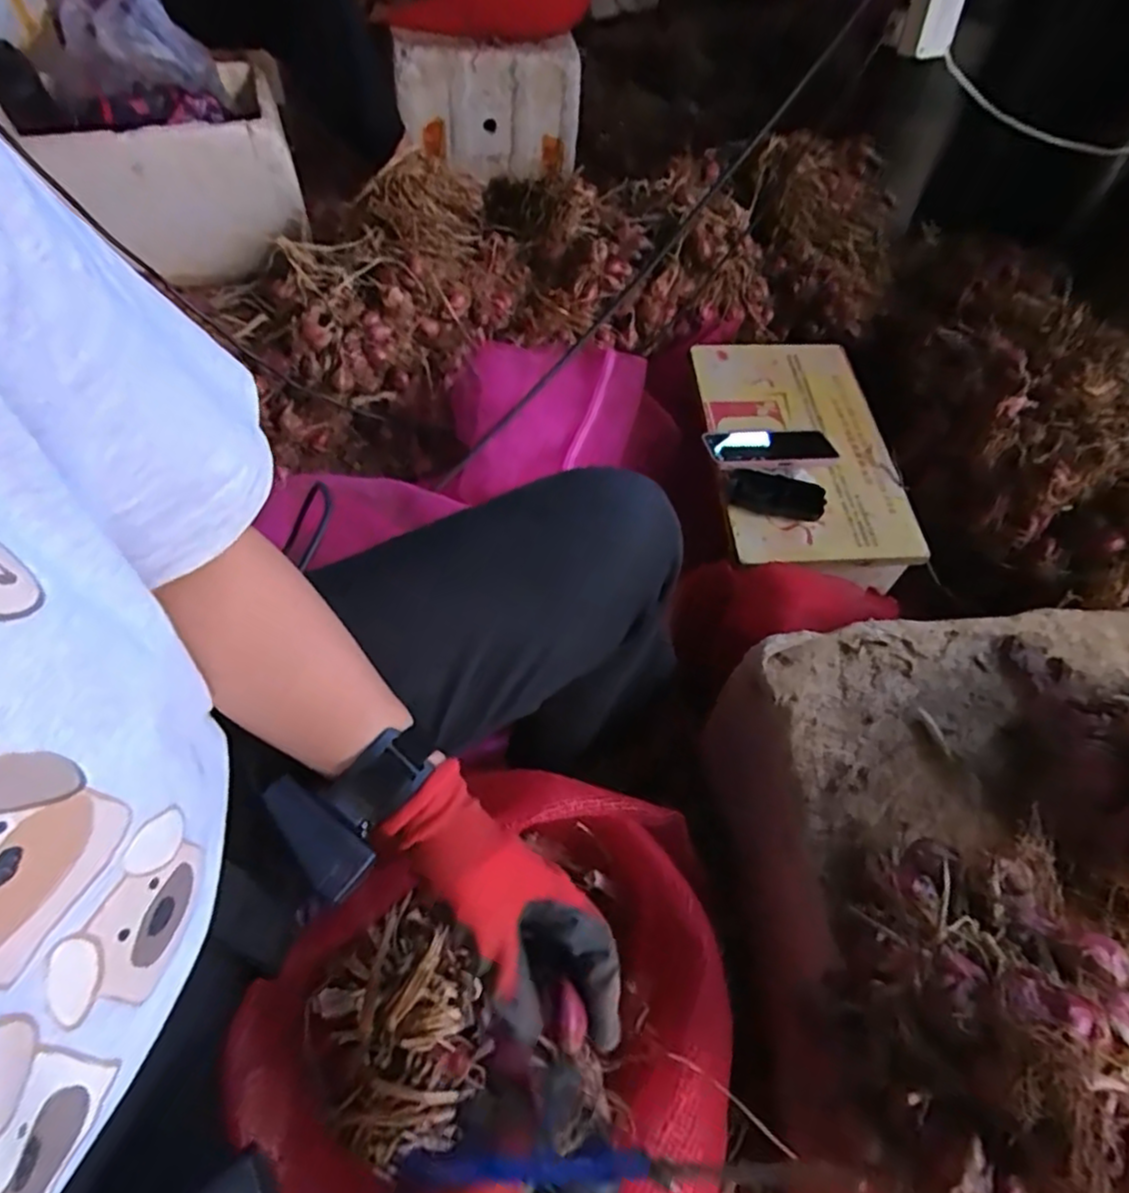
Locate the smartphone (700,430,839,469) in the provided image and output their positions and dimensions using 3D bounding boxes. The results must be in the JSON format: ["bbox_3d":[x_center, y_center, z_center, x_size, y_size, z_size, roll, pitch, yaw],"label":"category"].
[{"bbox_3d":[0.269,-0.193,0.865,0.158,0.017,0.086,-4,41,0],"label":"smartphone"}]

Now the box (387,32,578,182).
[{"bbox_3d":[-0.163,-1.074,1.474,0.385,0.247,0.113,3,58,-1],"label":"box"}]

